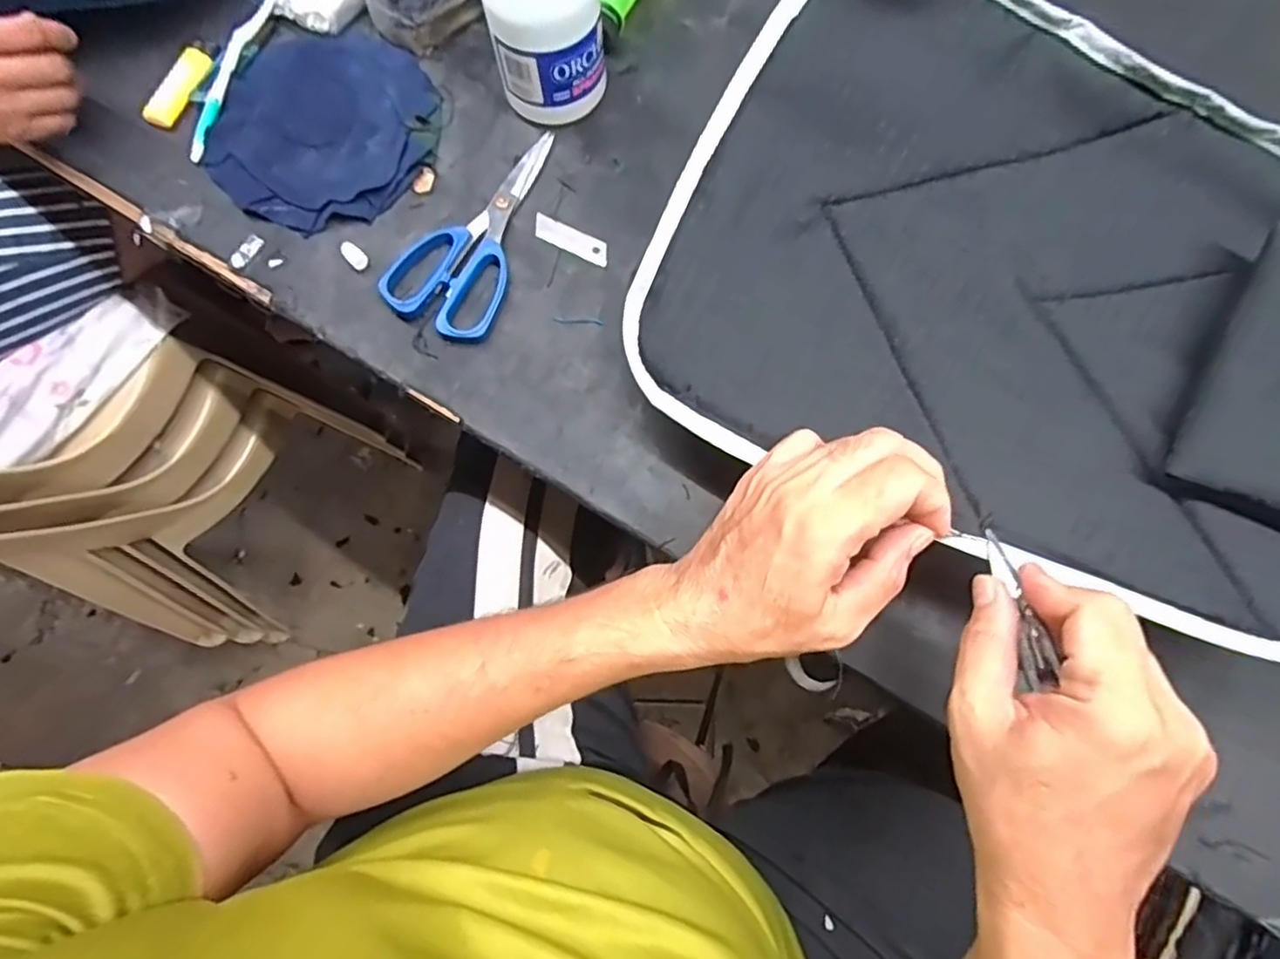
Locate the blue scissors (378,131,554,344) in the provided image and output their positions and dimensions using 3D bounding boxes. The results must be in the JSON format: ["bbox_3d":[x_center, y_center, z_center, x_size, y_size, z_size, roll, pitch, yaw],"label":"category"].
[{"bbox_3d":[-0.112,-0.183,0.475,0.079,0.014,0.174,22,76,7],"label":"blue scissors"}]

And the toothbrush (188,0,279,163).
[{"bbox_3d":[-0.315,-0.325,0.515,0.021,0.012,0.176,16,76,5],"label":"toothbrush"}]

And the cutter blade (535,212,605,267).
[{"bbox_3d":[-0.049,-0.174,0.481,0.060,0.004,0.020,27,77,8],"label":"cutter blade"}]

